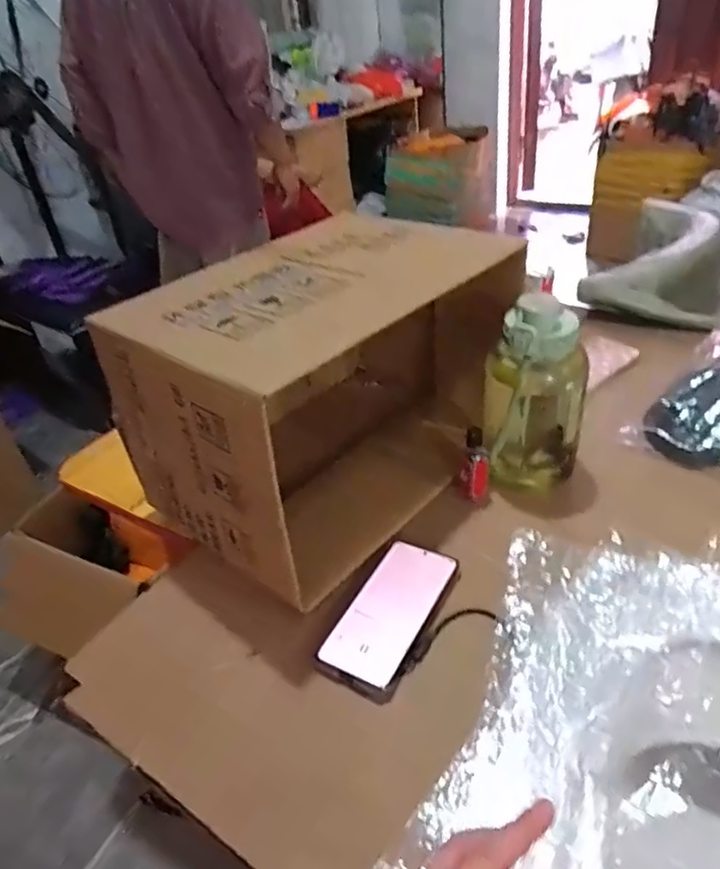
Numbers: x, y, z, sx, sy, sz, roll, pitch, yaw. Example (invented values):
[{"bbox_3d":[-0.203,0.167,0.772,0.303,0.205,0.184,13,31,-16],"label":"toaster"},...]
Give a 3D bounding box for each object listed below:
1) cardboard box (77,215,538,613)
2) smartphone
[{"bbox_3d":[-0.034,-0.066,0.718,0.416,0.249,0.290,-33,42,-31],"label":"cardboard box"},{"bbox_3d":[0.030,0.169,0.583,0.080,0.011,0.169,14,40,28],"label":"smartphone"}]

